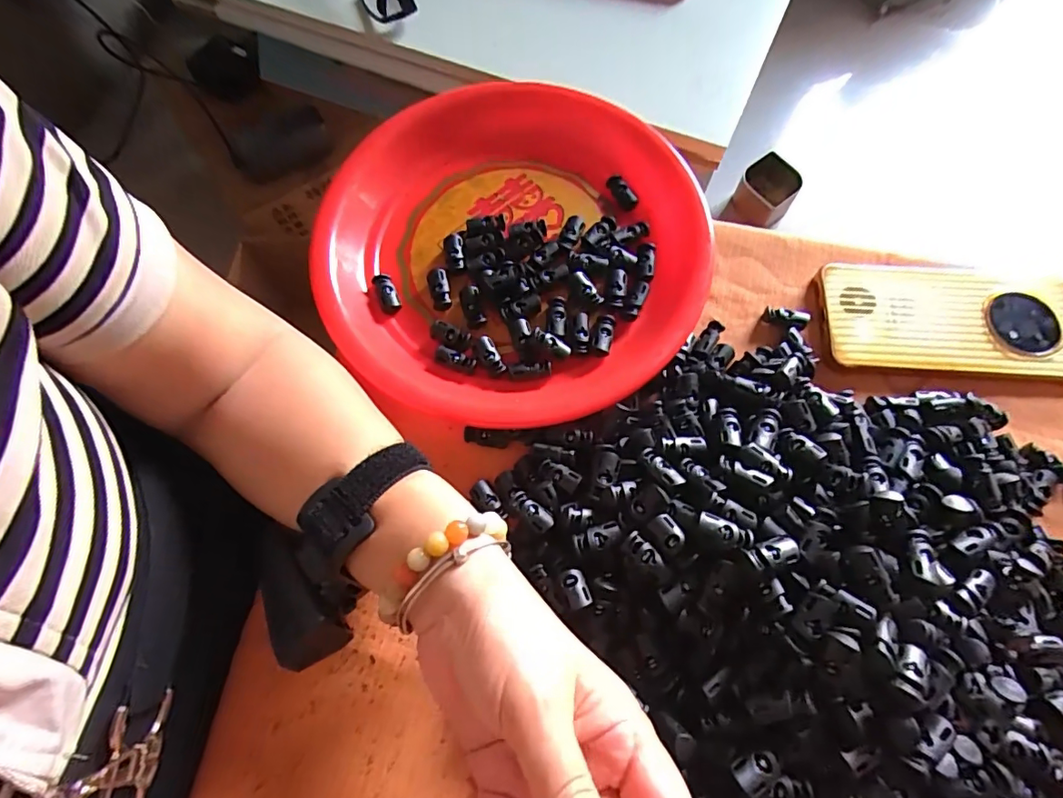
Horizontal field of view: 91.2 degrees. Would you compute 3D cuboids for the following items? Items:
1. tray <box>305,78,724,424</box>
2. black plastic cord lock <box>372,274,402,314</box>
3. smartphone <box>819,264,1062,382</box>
[{"bbox_3d":[-0.010,-0.101,0.352,0.252,0.029,0.241,-39,74,-12],"label":"tray"},{"bbox_3d":[-0.097,-0.071,0.350,0.013,0.009,0.029,-23,71,-7],"label":"black plastic cord lock"},{"bbox_3d":[0.279,-0.054,0.345,0.164,0.008,0.080,3,70,2],"label":"smartphone"}]

